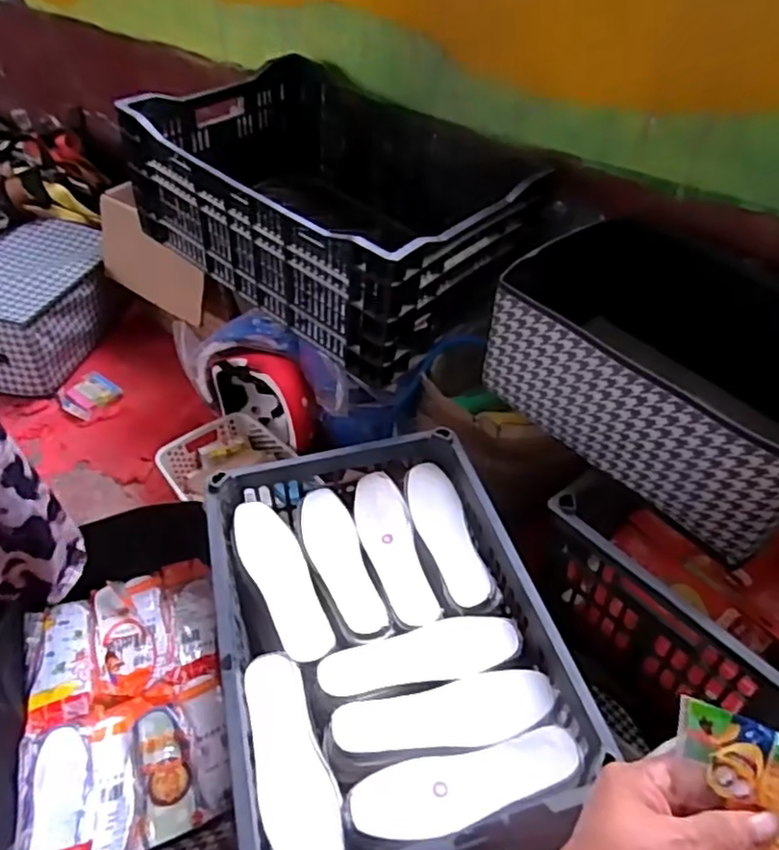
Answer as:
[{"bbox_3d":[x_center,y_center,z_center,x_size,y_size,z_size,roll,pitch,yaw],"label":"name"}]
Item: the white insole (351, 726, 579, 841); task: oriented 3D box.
[{"bbox_3d":[0.075,0.338,0.609,0.215,0.027,0.070,-10,45,-9],"label":"white insole"}]

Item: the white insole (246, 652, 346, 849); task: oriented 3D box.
[{"bbox_3d":[-0.101,0.330,0.644,0.067,0.019,0.213,-16,47,-15],"label":"white insole"}]

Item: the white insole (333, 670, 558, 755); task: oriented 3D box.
[{"bbox_3d":[0.058,0.305,0.680,0.225,0.020,0.067,-9,45,-8],"label":"white insole"}]

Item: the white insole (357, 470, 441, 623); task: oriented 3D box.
[{"bbox_3d":[0.003,0.155,0.836,0.069,0.016,0.226,-10,45,-9],"label":"white insole"}]

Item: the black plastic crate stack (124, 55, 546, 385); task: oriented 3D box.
[{"bbox_3d":[-0.081,-0.387,1.132,0.604,0.252,0.451,31,53,29],"label":"black plastic crate stack"}]

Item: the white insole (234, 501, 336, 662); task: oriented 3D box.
[{"bbox_3d":[-0.133,0.184,0.792,0.068,0.022,0.228,-19,47,-17],"label":"white insole"}]

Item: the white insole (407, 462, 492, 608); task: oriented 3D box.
[{"bbox_3d":[0.072,0.141,0.843,0.065,0.023,0.215,-9,45,-8],"label":"white insole"}]

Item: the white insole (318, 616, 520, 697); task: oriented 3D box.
[{"bbox_3d":[0.034,0.253,0.722,0.218,0.011,0.065,-7,43,-7],"label":"white insole"}]

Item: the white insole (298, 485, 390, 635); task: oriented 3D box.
[{"bbox_3d":[-0.066,0.170,0.825,0.067,0.009,0.221,-14,46,-12],"label":"white insole"}]

